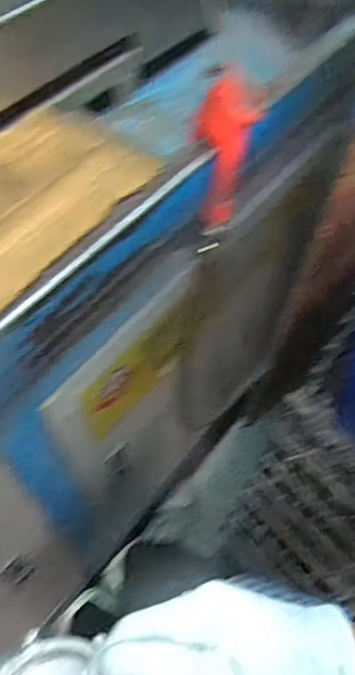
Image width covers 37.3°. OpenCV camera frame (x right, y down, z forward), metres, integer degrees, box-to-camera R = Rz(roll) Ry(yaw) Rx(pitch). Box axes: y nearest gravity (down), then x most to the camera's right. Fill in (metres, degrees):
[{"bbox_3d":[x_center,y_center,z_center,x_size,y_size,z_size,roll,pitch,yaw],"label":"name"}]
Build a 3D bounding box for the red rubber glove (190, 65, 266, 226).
[{"bbox_3d":[0.041,-0.164,0.465,0.055,0.130,0.019,-1,37,-5],"label":"red rubber glove"}]

